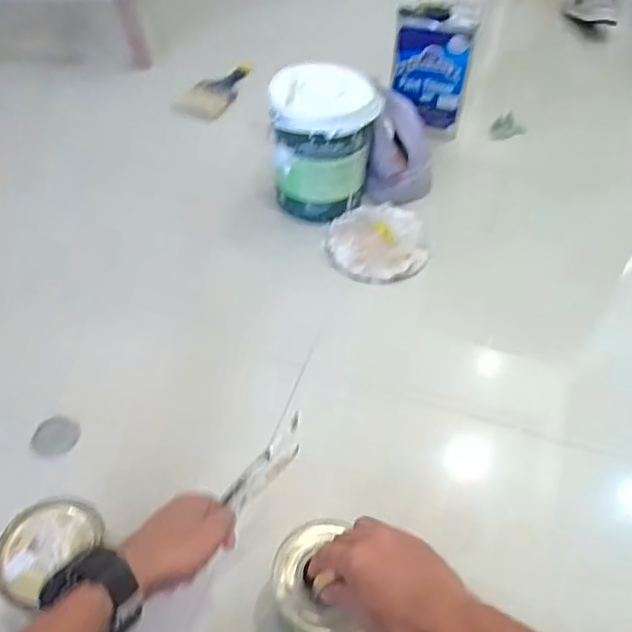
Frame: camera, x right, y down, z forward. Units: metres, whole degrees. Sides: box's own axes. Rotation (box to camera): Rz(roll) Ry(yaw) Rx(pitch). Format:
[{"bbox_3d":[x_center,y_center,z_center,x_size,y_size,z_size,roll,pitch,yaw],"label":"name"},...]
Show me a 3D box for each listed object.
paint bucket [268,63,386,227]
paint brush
[{"bbox_3d":[0.014,-0.296,1.051,0.169,0.219,0.169,0,50,0],"label":"paint bucket"},{"bbox_3d":[-0.225,-0.521,1.368,0.110,0.027,0.247,17,47,7],"label":"paint brush"}]

